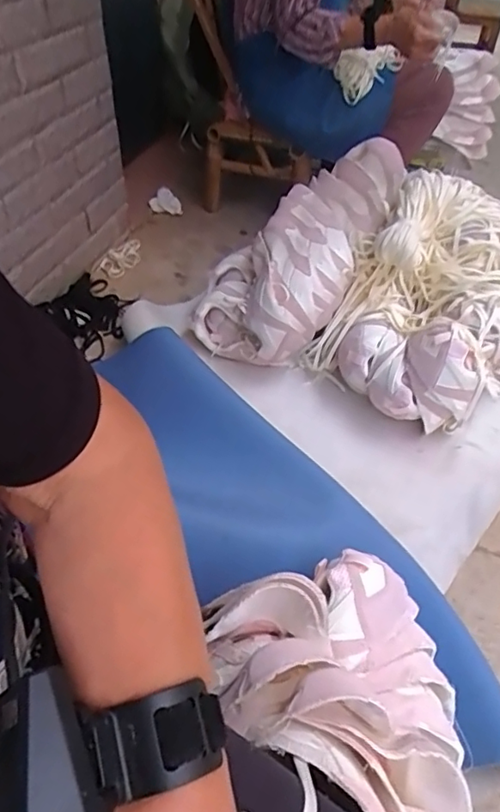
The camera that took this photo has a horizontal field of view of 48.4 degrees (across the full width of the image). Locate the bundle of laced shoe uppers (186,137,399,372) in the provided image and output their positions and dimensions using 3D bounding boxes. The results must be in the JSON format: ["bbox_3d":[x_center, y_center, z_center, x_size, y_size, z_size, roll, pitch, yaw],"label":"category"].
[{"bbox_3d":[0.088,-0.280,1.040,0.479,0.133,0.246,-48,54,13],"label":"bundle of laced shoe uppers"}]

